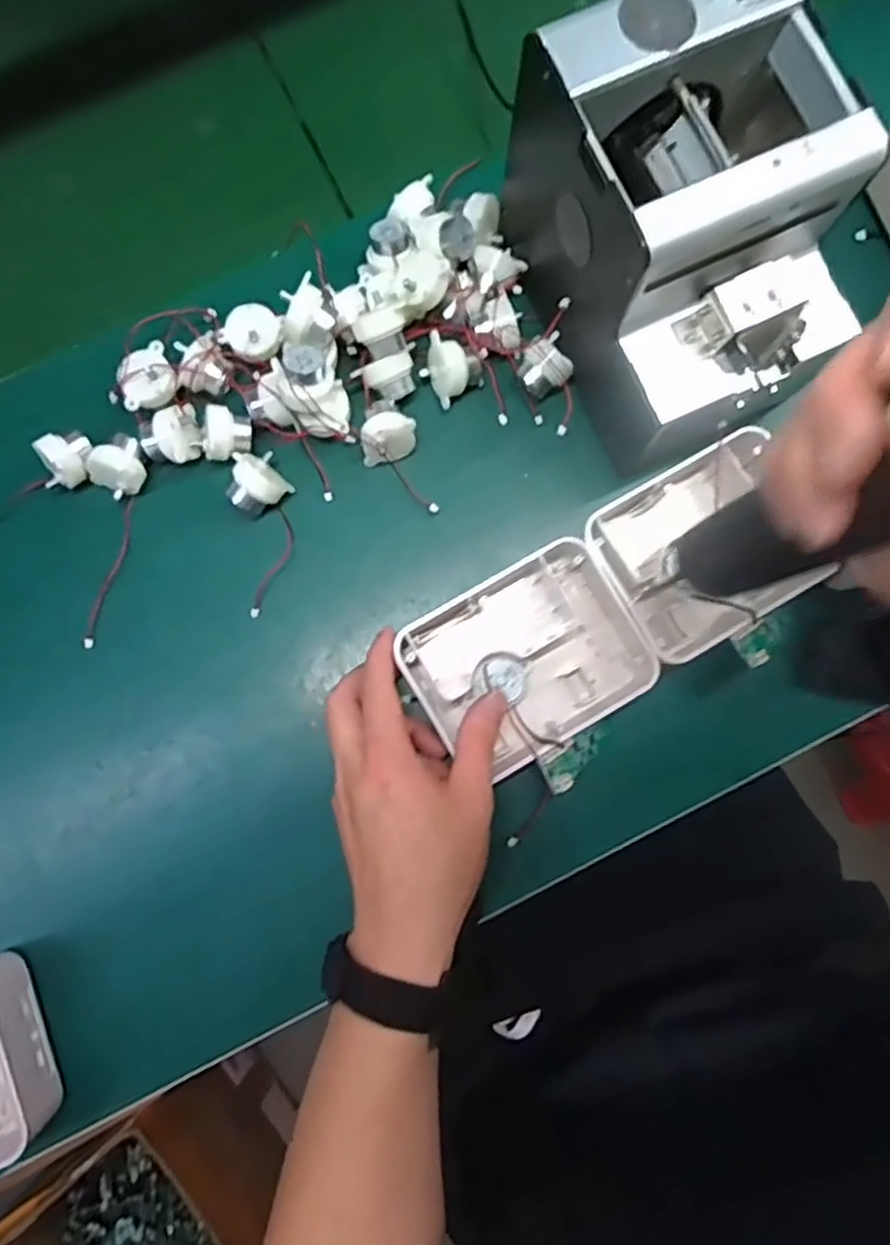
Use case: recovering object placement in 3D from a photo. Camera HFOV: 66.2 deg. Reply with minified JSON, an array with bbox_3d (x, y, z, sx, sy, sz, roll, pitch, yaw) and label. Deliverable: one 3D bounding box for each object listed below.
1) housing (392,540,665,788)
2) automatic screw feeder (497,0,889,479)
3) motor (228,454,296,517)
[{"bbox_3d":[0.048,0.022,0.399,0.127,0.043,0.098,-32,81,-6],"label":"housing"},{"bbox_3d":[0.129,-0.202,0.360,0.132,0.129,0.175,-19,80,-4],"label":"automatic screw feeder"},{"bbox_3d":[-0.116,-0.085,0.417,0.035,0.032,0.029,-40,82,-7],"label":"motor"}]

